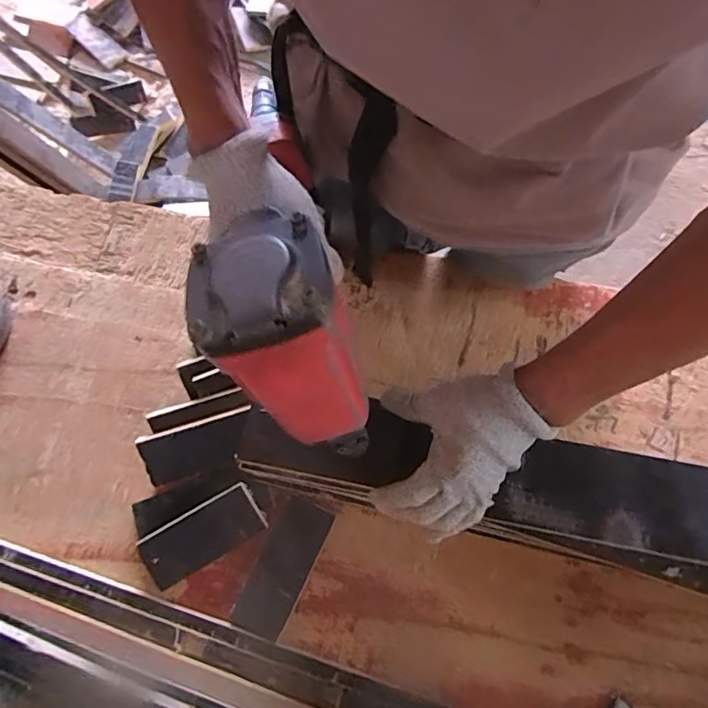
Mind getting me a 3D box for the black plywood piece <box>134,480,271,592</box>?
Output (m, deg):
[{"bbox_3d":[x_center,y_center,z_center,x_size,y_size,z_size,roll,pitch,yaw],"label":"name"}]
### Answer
[{"bbox_3d":[-0.173,0.205,0.604,0.139,0.016,0.060,-29,73,-8],"label":"black plywood piece"}]

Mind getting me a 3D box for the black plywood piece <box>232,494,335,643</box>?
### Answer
[{"bbox_3d":[-0.080,0.238,0.594,0.059,0.008,0.144,24,73,9],"label":"black plywood piece"}]

